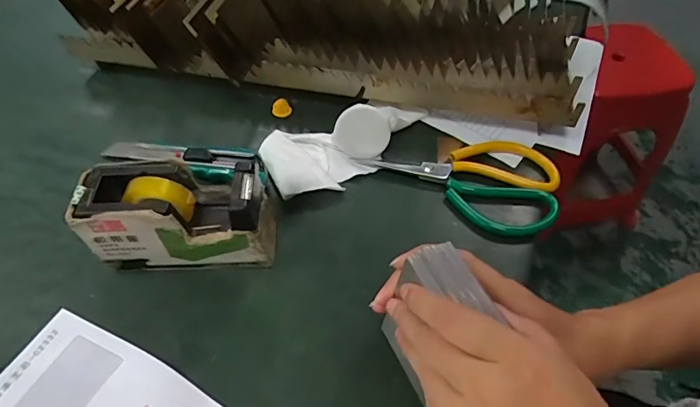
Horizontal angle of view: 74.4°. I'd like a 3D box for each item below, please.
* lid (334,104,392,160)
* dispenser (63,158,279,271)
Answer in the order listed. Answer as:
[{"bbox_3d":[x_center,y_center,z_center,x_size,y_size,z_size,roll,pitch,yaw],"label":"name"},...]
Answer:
[{"bbox_3d":[0.013,-0.070,0.450,0.054,0.052,0.008,15,25,-15],"label":"lid"},{"bbox_3d":[-0.133,0.010,0.368,0.137,0.080,0.060,-1,52,-1],"label":"dispenser"}]

